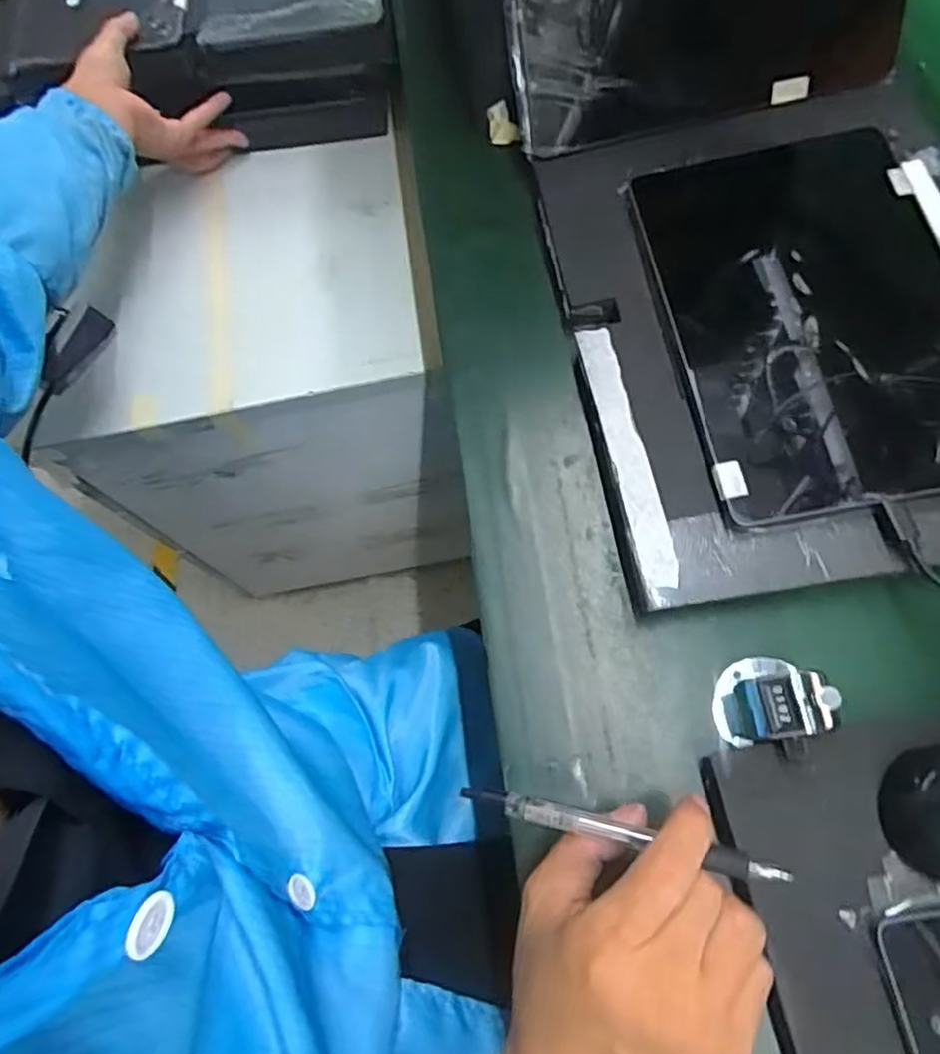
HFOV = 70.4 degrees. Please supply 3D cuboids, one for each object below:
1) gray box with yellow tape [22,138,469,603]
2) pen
[{"bbox_3d":[-0.214,-0.135,0.879,0.335,0.547,0.279,-13,68,-4],"label":"gray box with yellow tape"},{"bbox_3d":[0.065,0.137,0.299,0.140,0.011,0.011,10,68,14],"label":"pen"}]

